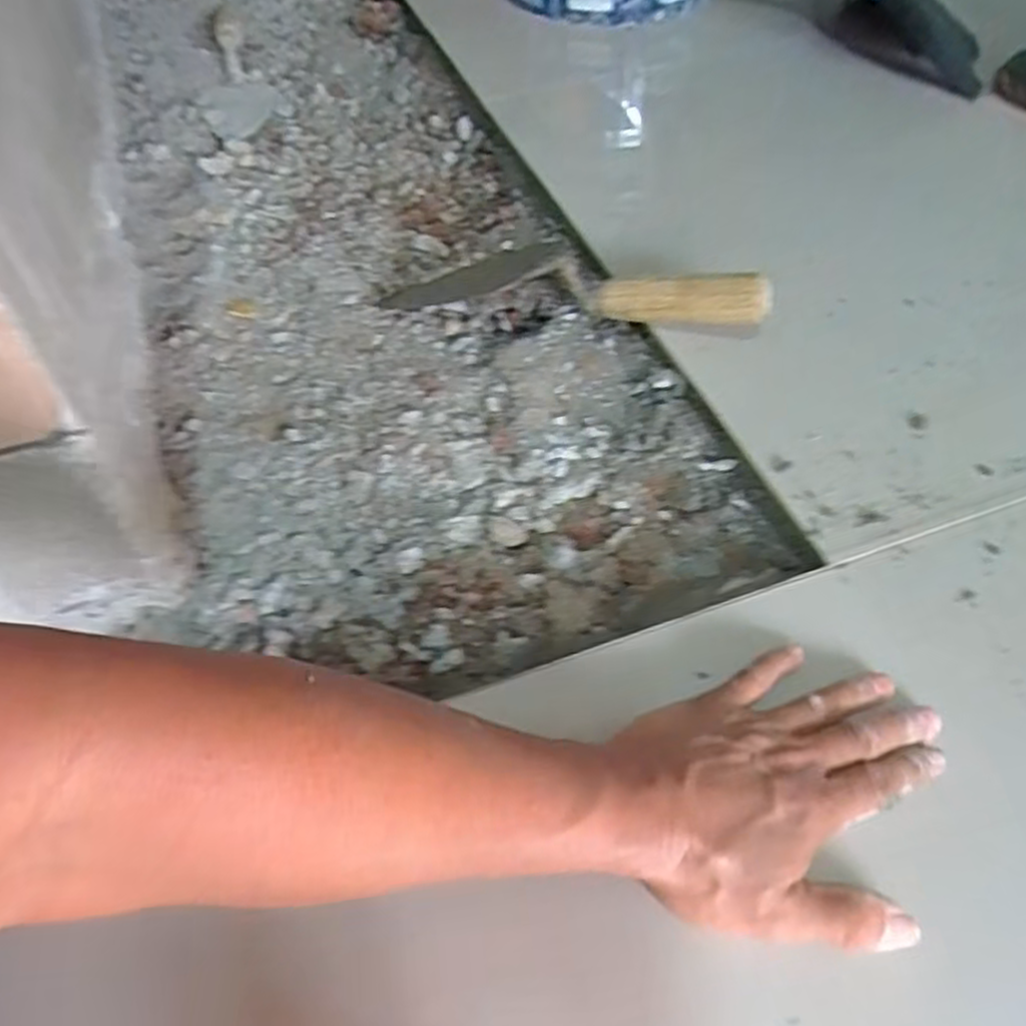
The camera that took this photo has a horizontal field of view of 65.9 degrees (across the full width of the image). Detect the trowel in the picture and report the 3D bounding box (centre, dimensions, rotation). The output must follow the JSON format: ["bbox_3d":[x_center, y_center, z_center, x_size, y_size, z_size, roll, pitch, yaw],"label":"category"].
[{"bbox_3d":[0.035,-0.175,0.597,0.307,0.057,0.080,14,52,31],"label":"trowel"}]

